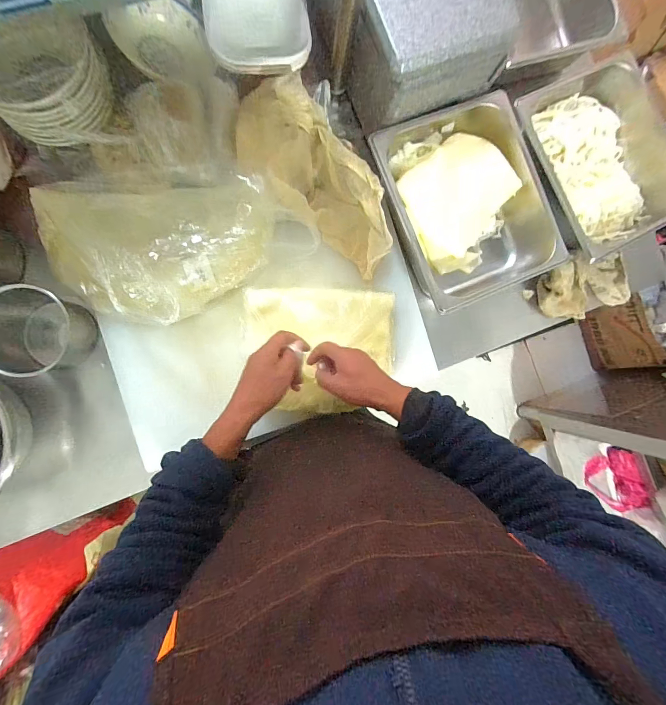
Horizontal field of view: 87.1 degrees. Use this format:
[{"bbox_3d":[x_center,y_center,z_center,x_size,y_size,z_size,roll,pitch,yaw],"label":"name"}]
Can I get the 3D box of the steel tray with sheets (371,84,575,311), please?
[{"bbox_3d":[0.248,-0.271,0.654,0.285,0.112,0.327,-23,91,-7],"label":"steel tray with sheets"}]

